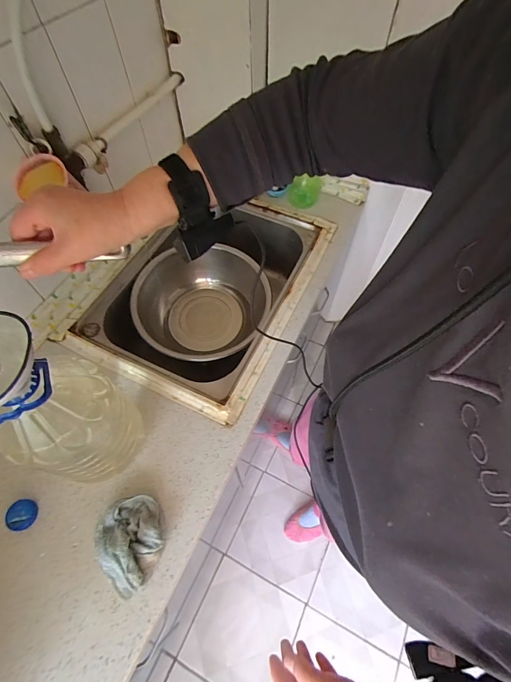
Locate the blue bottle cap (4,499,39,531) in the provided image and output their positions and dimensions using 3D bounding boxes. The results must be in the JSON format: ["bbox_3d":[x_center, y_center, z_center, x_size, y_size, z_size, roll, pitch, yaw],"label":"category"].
[{"bbox_3d":[-0.412,0.306,0.596,0.046,0.018,0.048,0,60,0],"label":"blue bottle cap"}]

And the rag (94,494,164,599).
[{"bbox_3d":[-0.210,0.338,0.566,0.107,0.049,0.141,-17,61,-9],"label":"rag"}]

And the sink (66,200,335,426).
[{"bbox_3d":[-0.113,-0.121,0.935,0.442,0.174,0.614,23,63,14],"label":"sink"}]

